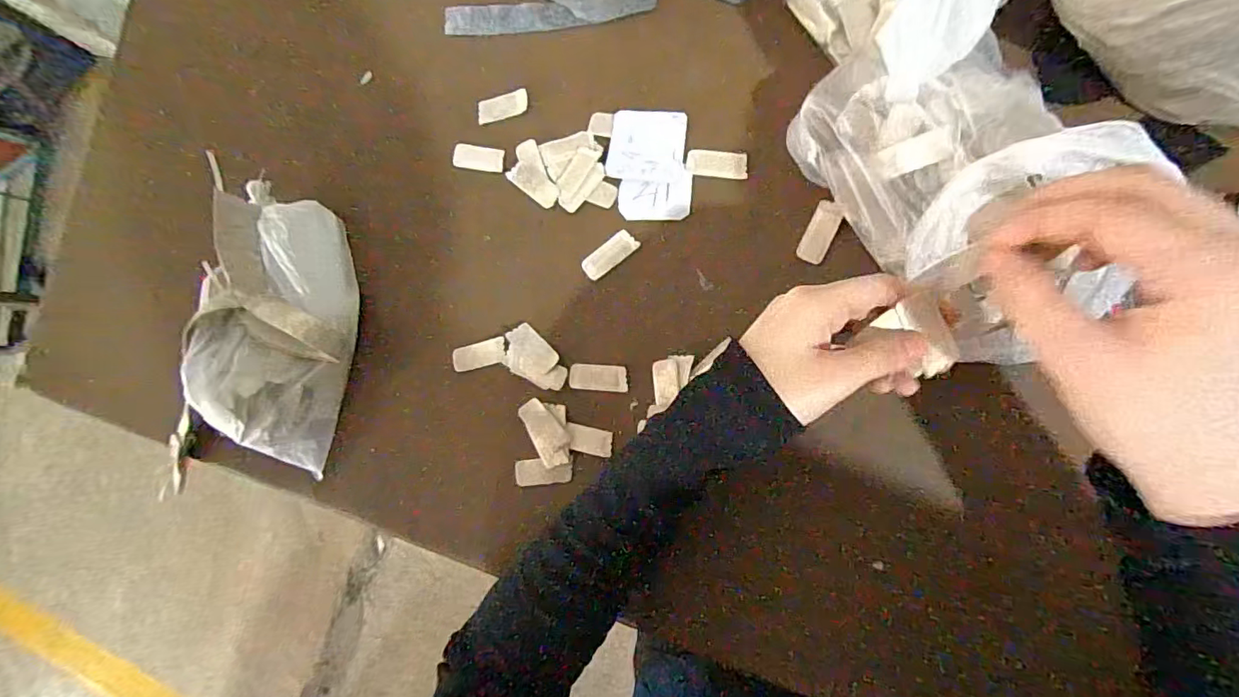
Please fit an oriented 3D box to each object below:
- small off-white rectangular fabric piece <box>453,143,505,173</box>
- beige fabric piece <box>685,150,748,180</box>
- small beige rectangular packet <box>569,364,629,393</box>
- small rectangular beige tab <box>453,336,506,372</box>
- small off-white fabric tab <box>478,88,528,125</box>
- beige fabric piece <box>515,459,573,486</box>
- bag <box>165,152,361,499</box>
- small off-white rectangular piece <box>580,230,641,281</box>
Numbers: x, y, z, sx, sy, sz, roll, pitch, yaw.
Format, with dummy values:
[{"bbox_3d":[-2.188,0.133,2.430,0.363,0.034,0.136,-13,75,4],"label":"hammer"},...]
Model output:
[{"bbox_3d":[-0.108,-0.145,0.411,0.043,0.004,0.019,13,89,10],"label":"small off-white rectangular fabric piece"},{"bbox_3d":[0.067,-0.128,0.370,0.042,0.004,0.018,8,88,10],"label":"beige fabric piece"},{"bbox_3d":[-0.015,0.021,0.378,0.041,0.004,0.018,3,87,10],"label":"small beige rectangular packet"},{"bbox_3d":[-0.105,0.005,0.397,0.042,0.004,0.019,-15,84,8],"label":"small rectangular beige tab"},{"bbox_3d":[-0.089,-0.183,0.405,0.039,0.006,0.020,-5,86,9],"label":"small off-white fabric tab"},{"bbox_3d":[-0.054,0.087,0.376,0.040,0.004,0.018,-7,86,9],"label":"beige fabric piece"},{"bbox_3d":[-0.259,-0.018,0.408,0.115,0.051,0.219,4,87,10],"label":"bag"},{"bbox_3d":[-0.007,-0.066,0.379,0.042,0.004,0.017,-38,82,6],"label":"small off-white rectangular piece"}]

